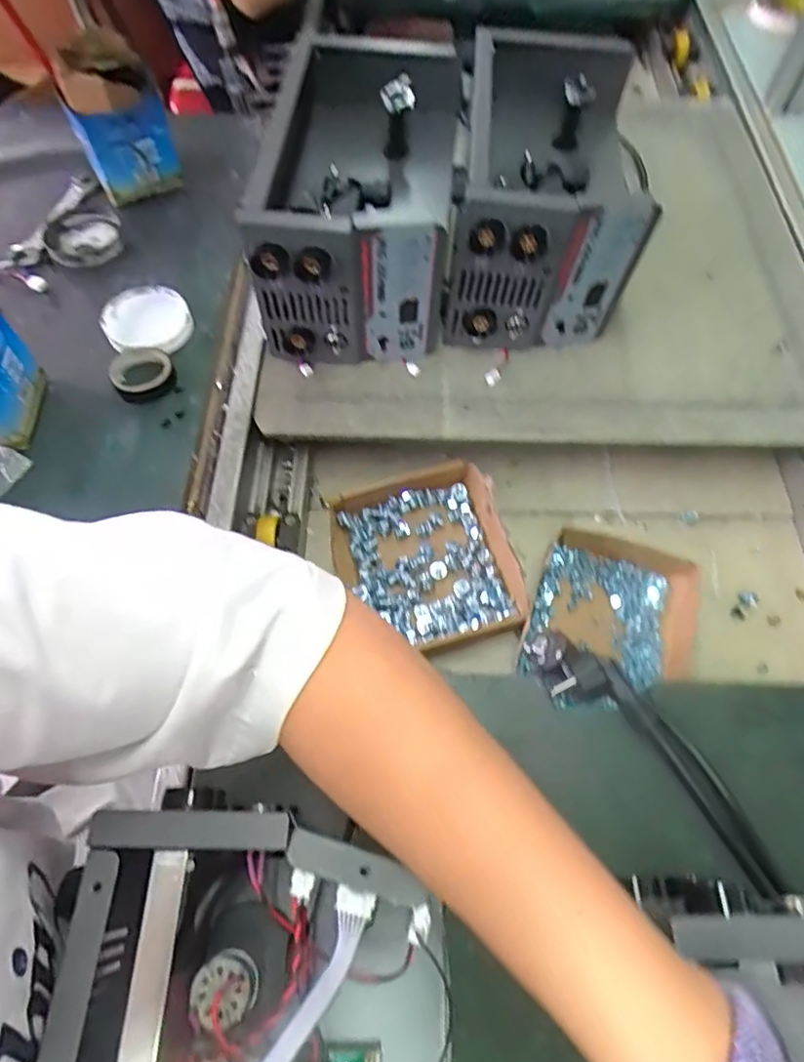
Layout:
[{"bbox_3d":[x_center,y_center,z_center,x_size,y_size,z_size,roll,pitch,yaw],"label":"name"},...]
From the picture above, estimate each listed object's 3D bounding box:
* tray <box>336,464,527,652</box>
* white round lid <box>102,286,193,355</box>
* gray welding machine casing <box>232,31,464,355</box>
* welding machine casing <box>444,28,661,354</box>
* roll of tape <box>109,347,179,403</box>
[{"bbox_3d":[0.025,0.030,0.567,0.160,0.035,0.175,-17,63,-9],"label":"tray"},{"bbox_3d":[-0.267,-0.225,0.617,0.086,0.022,0.083,0,75,-2],"label":"white round lid"},{"bbox_3d":[-0.044,-0.326,0.600,0.177,0.161,0.288,1,62,1],"label":"gray welding machine casing"},{"bbox_3d":[0.139,-0.352,0.617,0.177,0.156,0.306,3,62,2],"label":"welding machine casing"},{"bbox_3d":[-0.253,-0.153,0.584,0.057,0.023,0.056,0,62,0],"label":"roll of tape"}]

